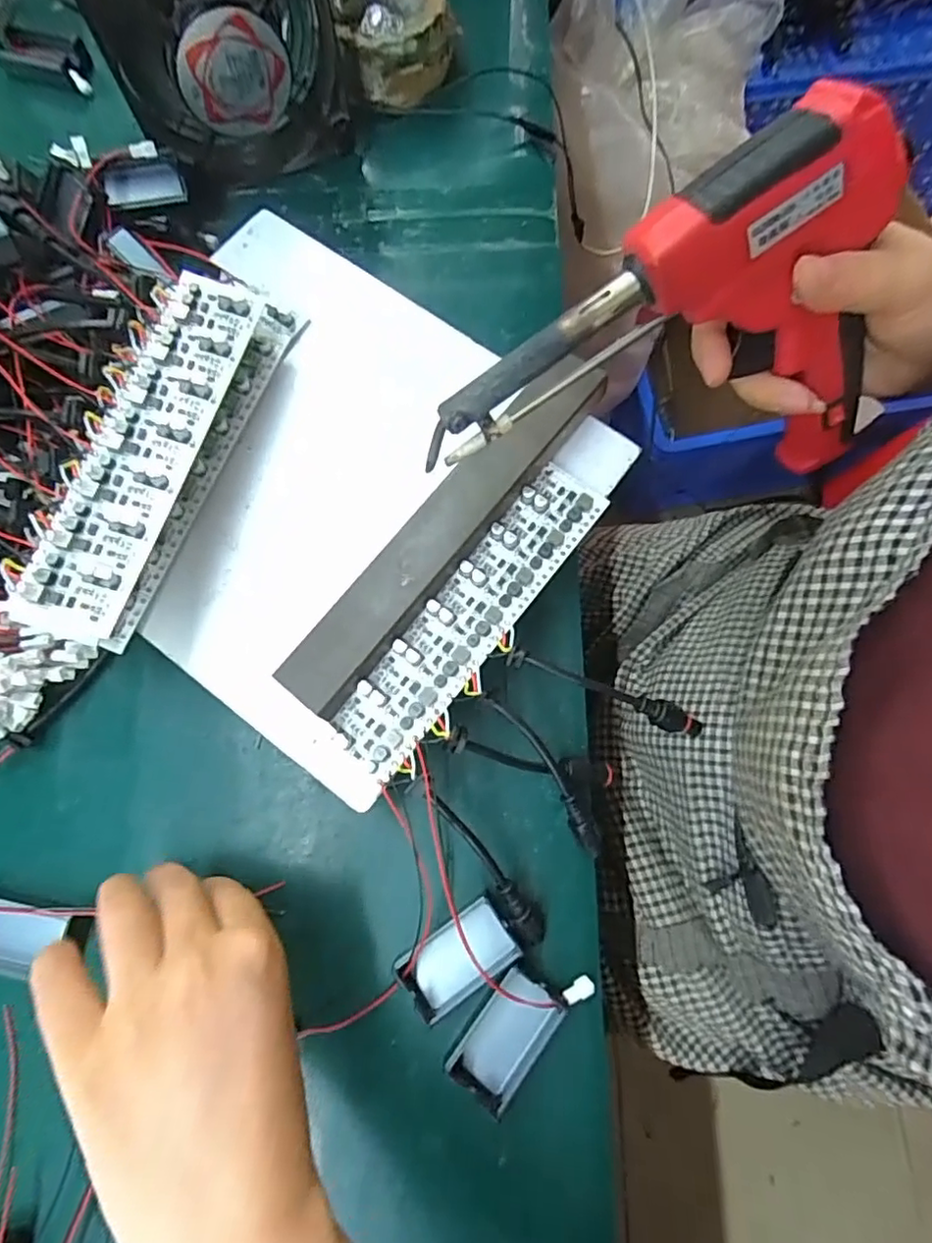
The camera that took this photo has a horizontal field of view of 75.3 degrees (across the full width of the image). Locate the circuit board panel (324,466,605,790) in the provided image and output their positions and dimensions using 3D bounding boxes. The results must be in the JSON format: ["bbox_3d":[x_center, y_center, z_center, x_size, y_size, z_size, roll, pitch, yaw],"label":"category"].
[{"bbox_3d":[0.003,-0.005,0.278,0.037,0.007,0.165,38,78,9],"label":"circuit board panel"}]

